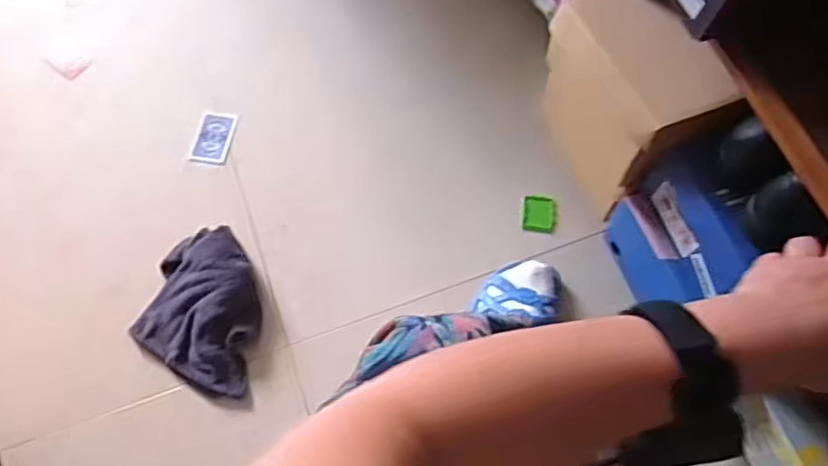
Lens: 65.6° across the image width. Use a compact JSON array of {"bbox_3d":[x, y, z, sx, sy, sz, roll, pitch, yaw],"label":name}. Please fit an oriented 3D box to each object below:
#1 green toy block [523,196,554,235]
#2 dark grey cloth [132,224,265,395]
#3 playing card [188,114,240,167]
[{"bbox_3d":[0.185,-0.028,0.953,0.044,0.008,0.055,5,68,4],"label":"green toy block"},{"bbox_3d":[-0.281,0.093,0.879,0.167,0.044,0.209,17,69,9],"label":"dark grey cloth"},{"bbox_3d":[-0.315,-0.149,1.011,0.061,0.008,0.088,7,68,5],"label":"playing card"}]

